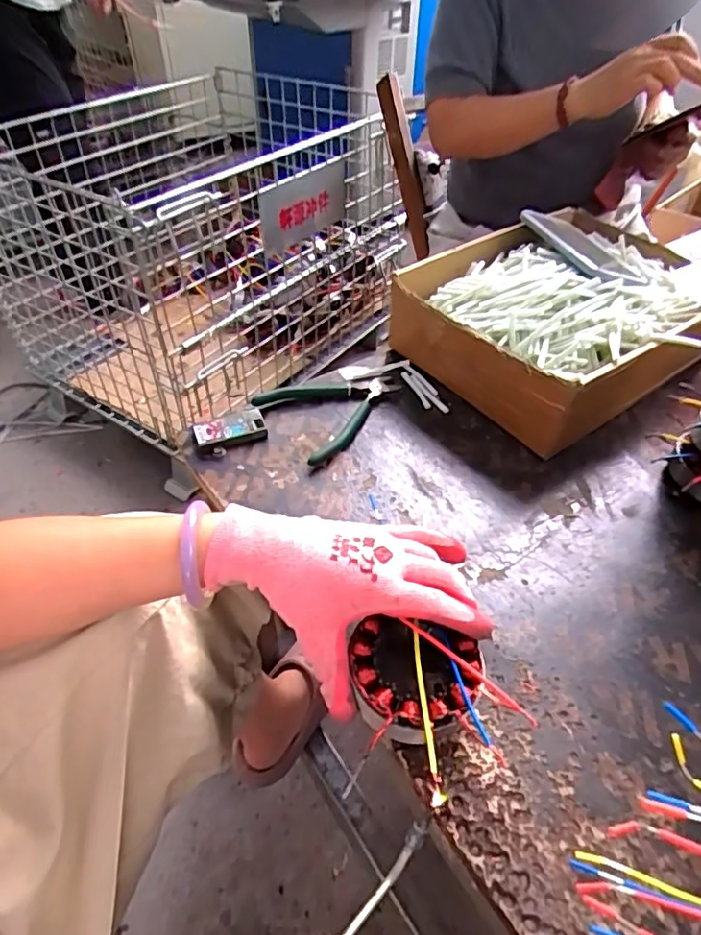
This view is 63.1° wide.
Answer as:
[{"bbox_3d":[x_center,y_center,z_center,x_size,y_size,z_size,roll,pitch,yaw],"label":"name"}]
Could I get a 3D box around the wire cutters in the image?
[{"bbox_3d":[-0.015,-0.068,0.591,0.141,0.019,0.109,-31,53,-28],"label":"wire cutters"}]

